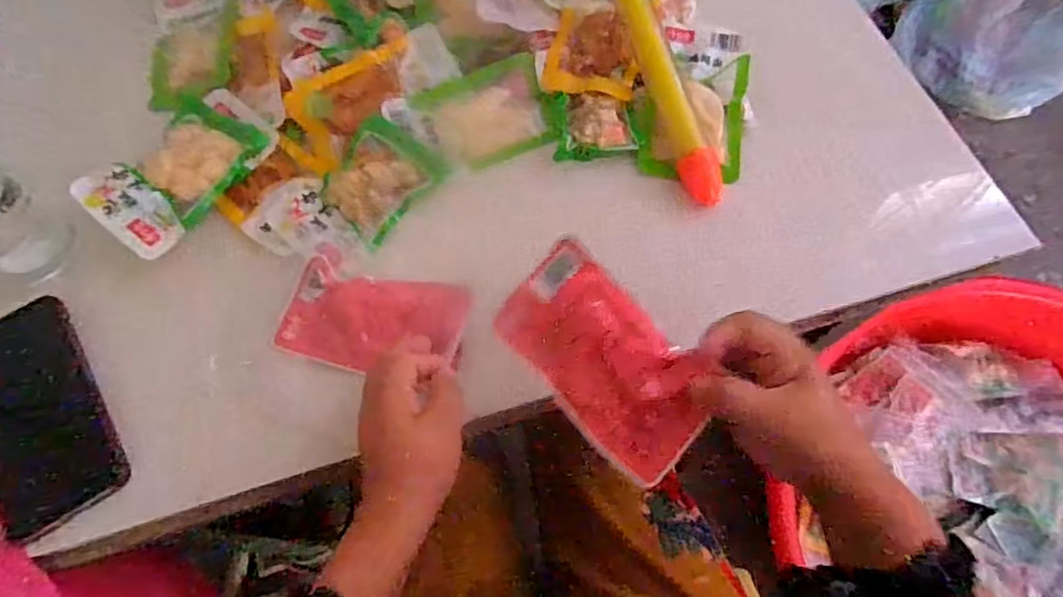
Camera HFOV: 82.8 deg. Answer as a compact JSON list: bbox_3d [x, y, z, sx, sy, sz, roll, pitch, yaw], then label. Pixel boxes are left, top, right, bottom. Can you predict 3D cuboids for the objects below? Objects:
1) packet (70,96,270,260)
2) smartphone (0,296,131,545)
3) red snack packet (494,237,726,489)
[{"bbox_3d":[-0.280,-0.102,0.474,0.083,0.032,0.135,30,70,13],"label":"packet"},{"bbox_3d":[-0.342,0.078,0.417,0.078,0.012,0.157,-28,75,-21],"label":"smartphone"},{"bbox_3d":[0.042,0.034,0.353,0.132,0.009,0.077,43,101,16],"label":"red snack packet"}]

